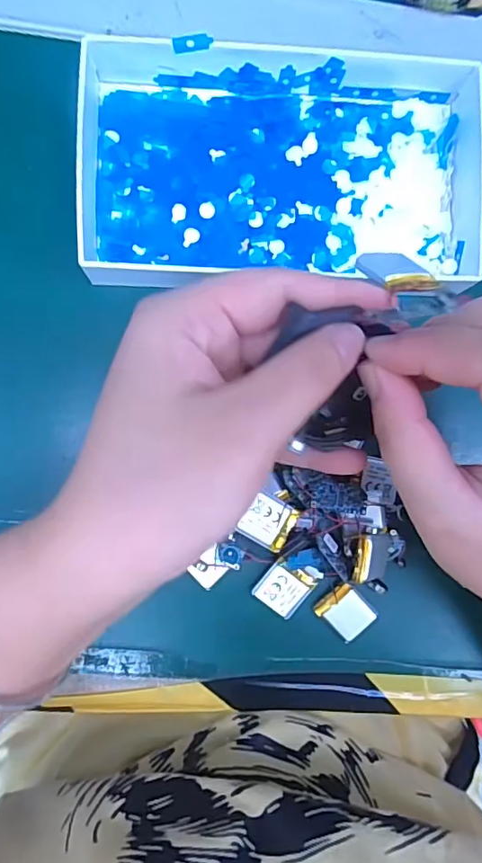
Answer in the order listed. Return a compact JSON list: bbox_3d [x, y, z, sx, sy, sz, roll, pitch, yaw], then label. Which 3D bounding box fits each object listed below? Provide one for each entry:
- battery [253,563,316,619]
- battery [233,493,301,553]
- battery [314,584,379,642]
[{"bbox_3d":[0.020,0.073,0.240,0.022,0.004,0.021,39,86,-4],"label":"battery"},{"bbox_3d":[0.013,0.040,0.229,0.021,0.004,0.021,30,89,-4],"label":"battery"},{"bbox_3d":[0.050,0.085,0.243,0.020,0.004,0.023,-44,93,-4],"label":"battery"}]

